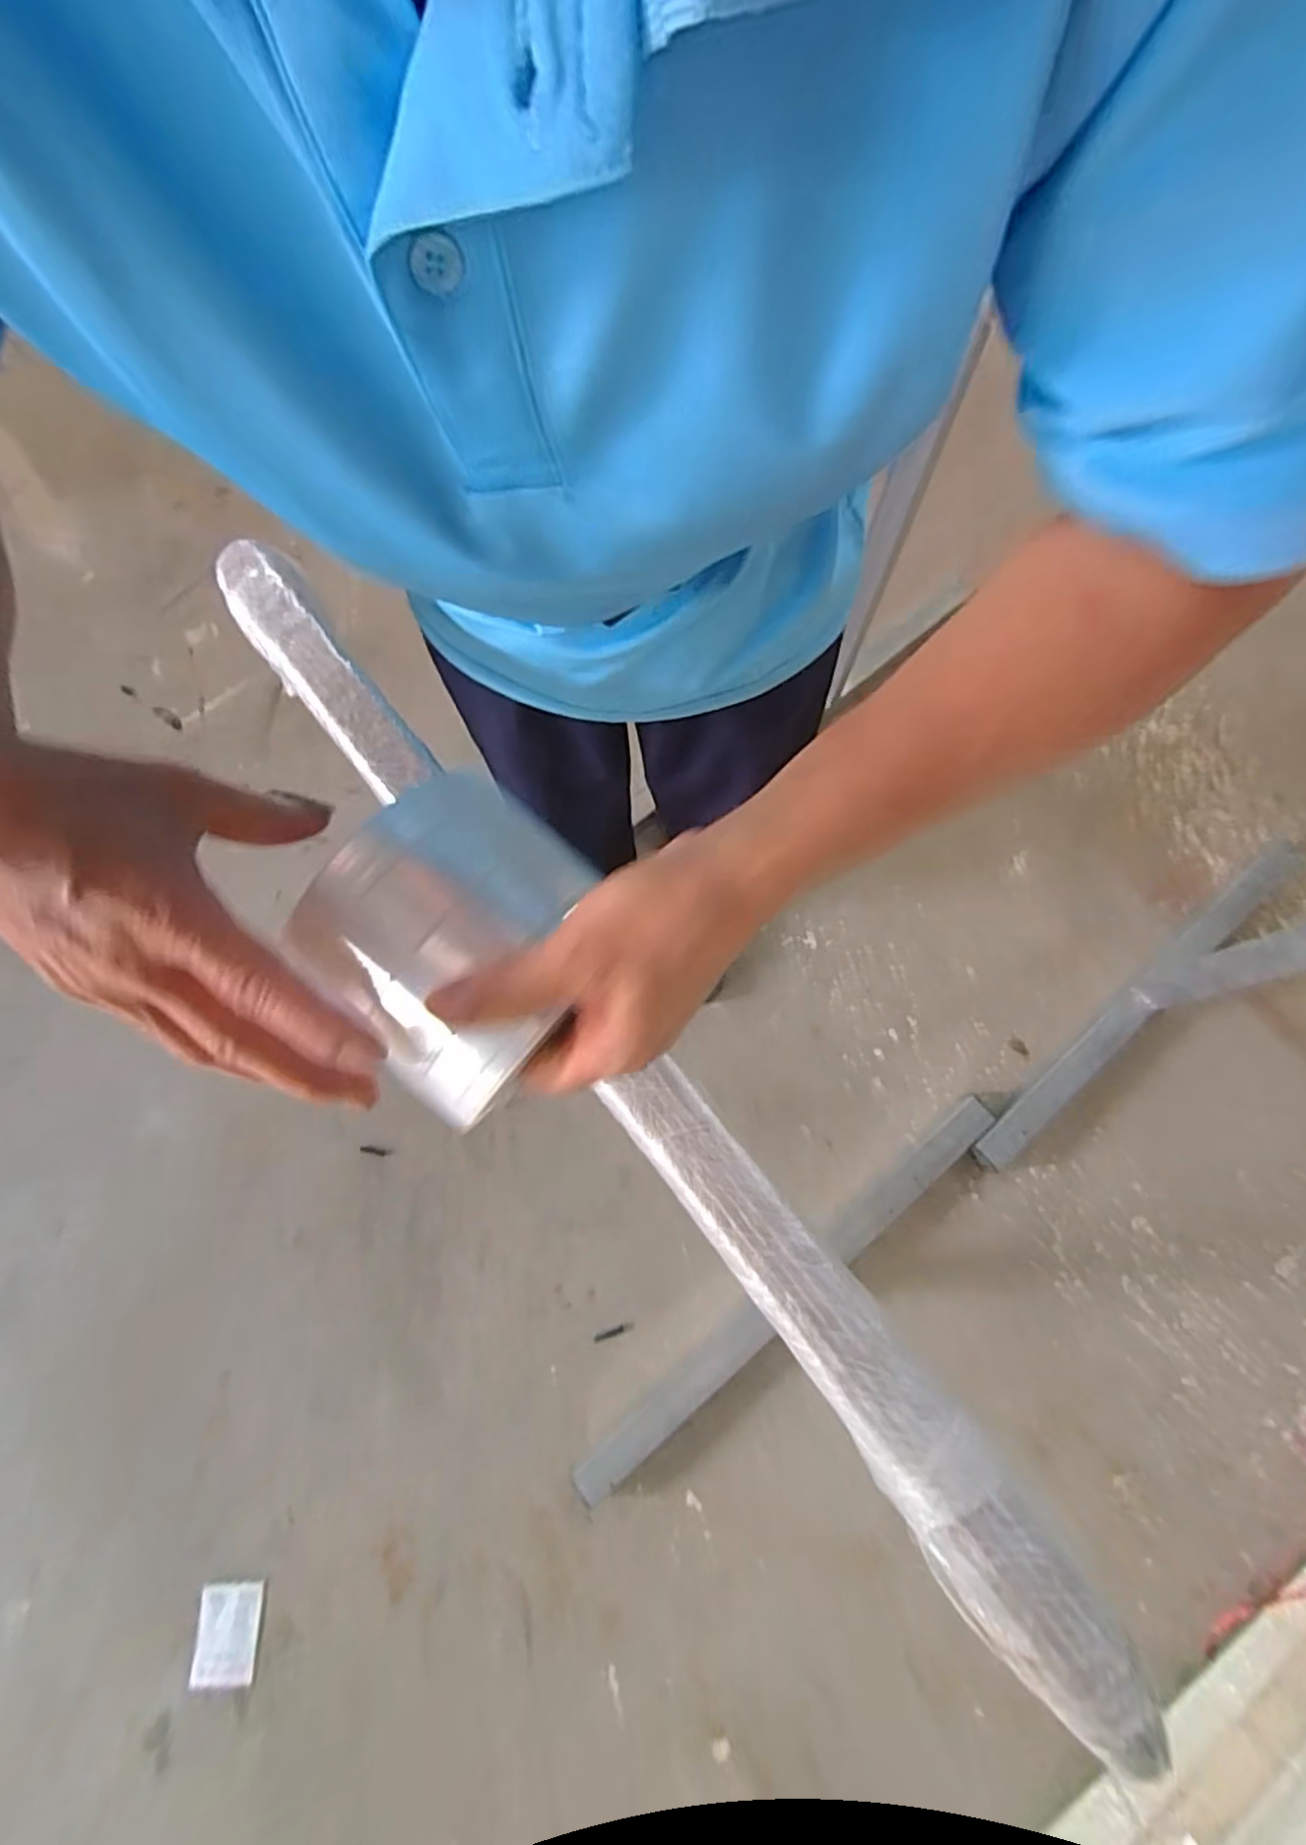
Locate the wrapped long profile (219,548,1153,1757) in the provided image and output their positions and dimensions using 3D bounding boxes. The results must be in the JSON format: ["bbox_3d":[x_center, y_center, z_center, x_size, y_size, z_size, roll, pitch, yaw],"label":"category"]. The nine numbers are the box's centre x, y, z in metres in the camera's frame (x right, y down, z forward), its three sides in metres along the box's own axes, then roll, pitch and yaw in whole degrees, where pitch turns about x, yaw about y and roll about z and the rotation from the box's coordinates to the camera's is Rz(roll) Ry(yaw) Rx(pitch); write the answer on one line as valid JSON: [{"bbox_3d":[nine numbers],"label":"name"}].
[{"bbox_3d":[-0.044,0.043,0.386,0.053,0.025,0.768,-37,76,-10],"label":"wrapped long profile"}]

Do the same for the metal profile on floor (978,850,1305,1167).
[{"bbox_3d":[0.820,0.114,1.142,0.824,0.049,0.073,-38,76,-11],"label":"metal profile on floor"}]

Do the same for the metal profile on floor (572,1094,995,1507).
[{"bbox_3d":[0.203,0.514,0.989,0.772,0.043,0.058,-38,76,-10],"label":"metal profile on floor"}]

